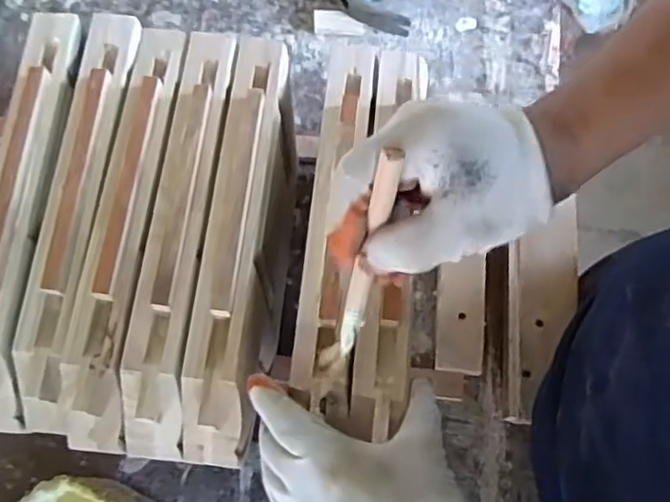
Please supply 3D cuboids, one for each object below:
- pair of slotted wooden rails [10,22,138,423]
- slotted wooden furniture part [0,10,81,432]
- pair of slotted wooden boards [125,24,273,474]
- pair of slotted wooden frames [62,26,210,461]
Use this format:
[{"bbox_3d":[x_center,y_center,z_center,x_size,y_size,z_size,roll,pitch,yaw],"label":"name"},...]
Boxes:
[{"bbox_3d":[-0.187,-0.031,0.488,0.043,0.064,0.315,4,71,1],"label":"pair of slotted wooden rails"},{"bbox_3d":[-0.231,-0.033,0.487,0.044,0.067,0.318,2,71,1],"label":"slotted wooden furniture part"},{"bbox_3d":[-0.111,-0.019,0.479,0.043,0.065,0.320,5,71,2],"label":"pair of slotted wooden boards"},{"bbox_3d":[-0.148,-0.022,0.477,0.043,0.058,0.316,4,71,2],"label":"pair of slotted wooden frames"}]

